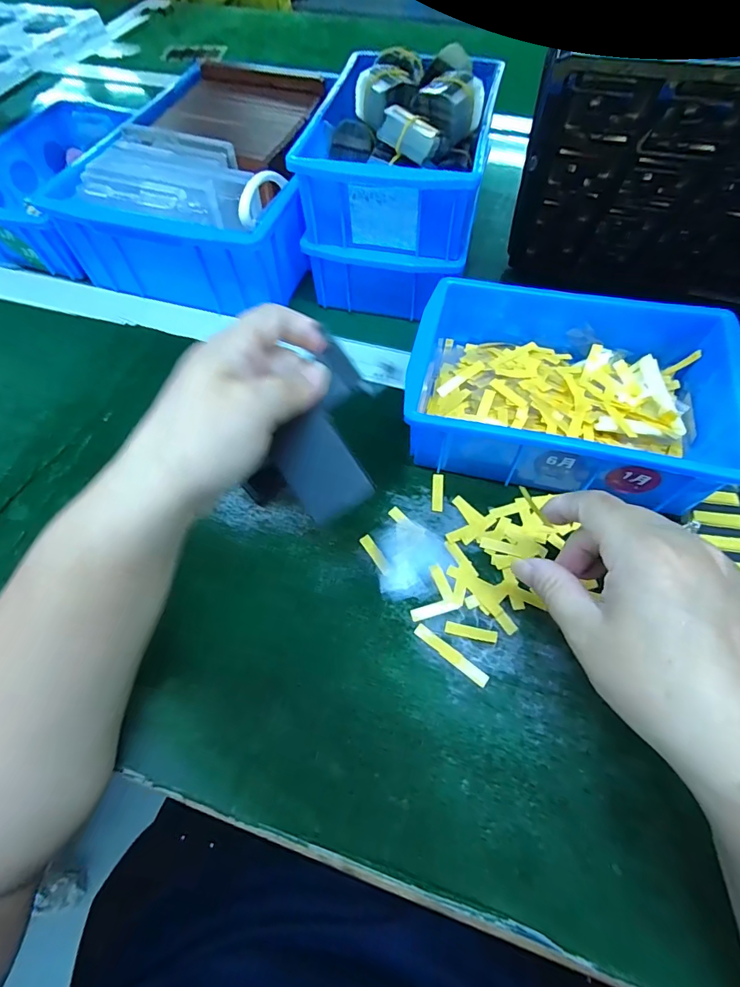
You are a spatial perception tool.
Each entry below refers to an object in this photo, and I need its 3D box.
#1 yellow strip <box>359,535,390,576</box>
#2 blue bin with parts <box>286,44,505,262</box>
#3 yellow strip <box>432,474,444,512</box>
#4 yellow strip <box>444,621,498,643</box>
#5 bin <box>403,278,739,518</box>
[{"bbox_3d":[0.004,0.039,0.288,0.007,0.004,0.029,-31,65,-15],"label":"yellow strip"},{"bbox_3d":[0.027,-0.280,0.358,0.132,0.073,0.186,11,62,7],"label":"blue bin with parts"},{"bbox_3d":[0.047,-0.001,0.310,0.008,0.004,0.029,5,61,4],"label":"yellow strip"},{"bbox_3d":[0.060,0.081,0.262,0.030,0.004,0.007,12,62,7],"label":"yellow strip"},{"bbox_3d":[0.133,-0.077,0.311,0.203,0.060,0.151,12,62,8],"label":"bin"}]

